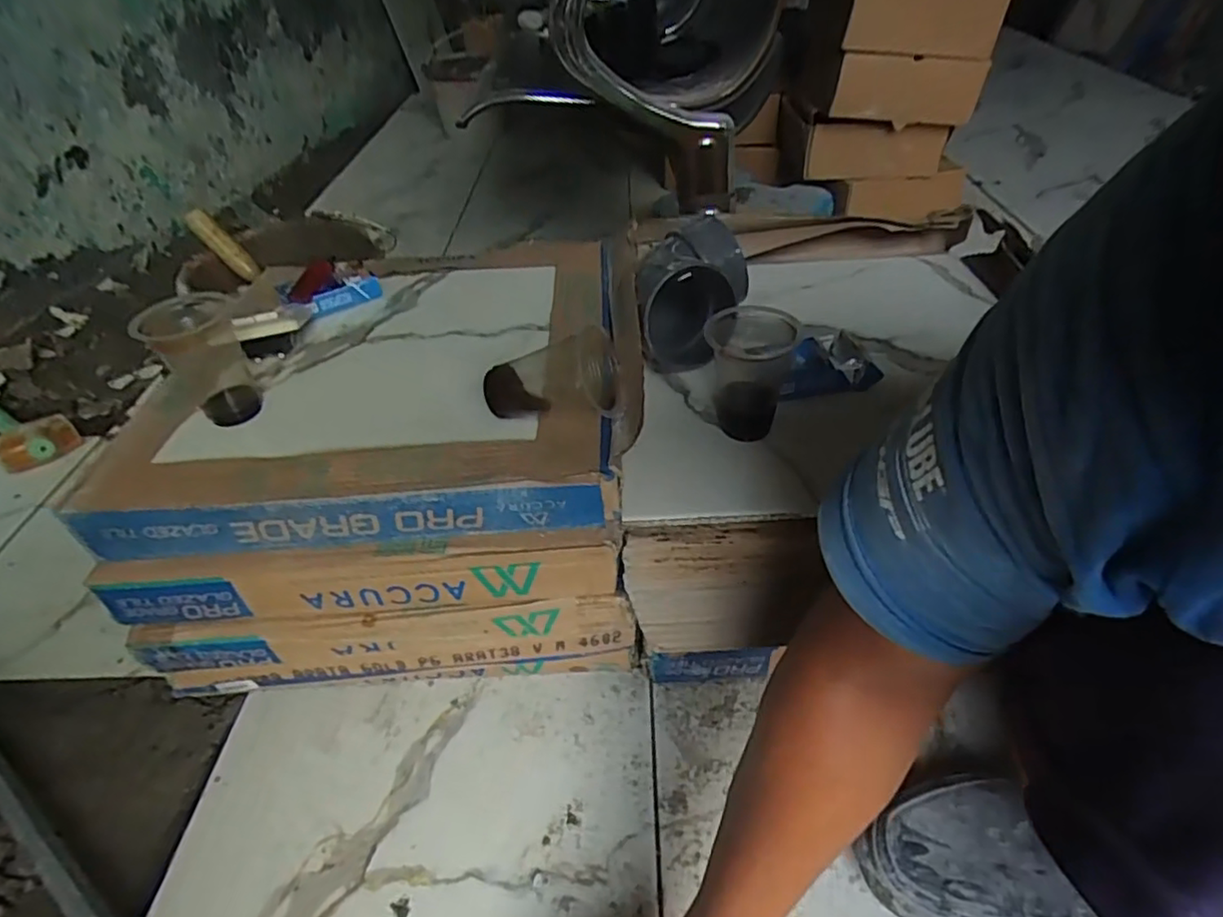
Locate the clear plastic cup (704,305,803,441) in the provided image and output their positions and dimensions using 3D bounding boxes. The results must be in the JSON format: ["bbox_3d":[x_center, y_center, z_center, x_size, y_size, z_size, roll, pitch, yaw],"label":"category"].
[{"bbox_3d":[0.111,-0.072,0.519,0.068,0.089,0.069,4,42,10],"label":"clear plastic cup"}]

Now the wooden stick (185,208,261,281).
[{"bbox_3d":[-0.603,-0.330,1.003,0.030,0.122,0.028,-24,27,38],"label":"wooden stick"}]

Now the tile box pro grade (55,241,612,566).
[{"bbox_3d":[-0.202,-0.078,0.609,0.396,0.060,0.361,-4,41,2],"label":"tile box pro grade"}]

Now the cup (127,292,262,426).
[{"bbox_3d":[-0.333,-0.082,0.532,0.060,0.096,0.074,-19,43,-16],"label":"cup"}]

